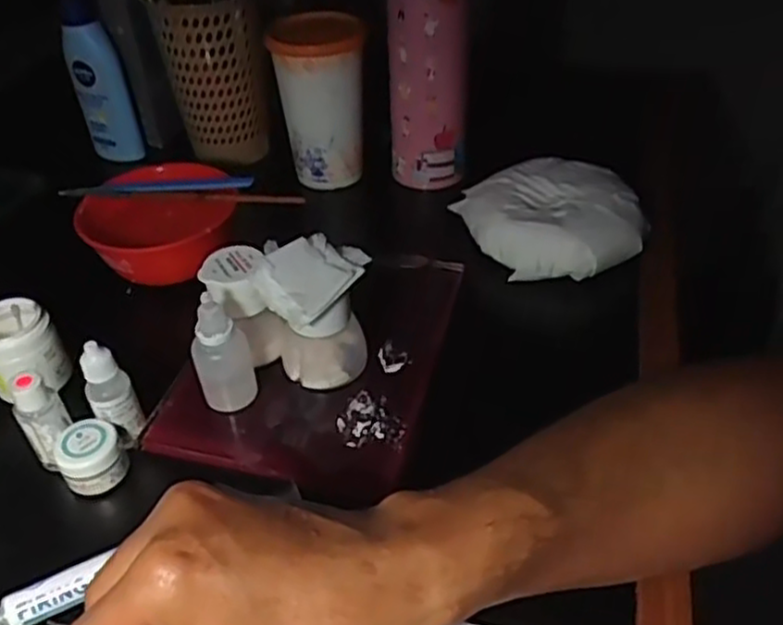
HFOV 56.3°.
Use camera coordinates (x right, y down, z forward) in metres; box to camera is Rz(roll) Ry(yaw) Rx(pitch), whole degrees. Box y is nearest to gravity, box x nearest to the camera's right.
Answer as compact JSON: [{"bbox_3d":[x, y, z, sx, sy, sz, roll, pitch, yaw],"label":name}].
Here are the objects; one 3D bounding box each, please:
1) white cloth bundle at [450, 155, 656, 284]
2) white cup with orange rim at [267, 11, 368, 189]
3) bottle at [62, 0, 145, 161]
[{"bbox_3d":[0.120,-0.071,0.536,0.115,0.036,0.114,-16,43,-14],"label":"white cloth bundle"},{"bbox_3d":[-0.057,-0.174,0.604,0.067,0.122,0.084,-4,41,-1],"label":"white cup with orange rim"},{"bbox_3d":[-0.253,-0.200,0.632,0.042,0.138,0.035,-18,43,-18],"label":"bottle"}]

